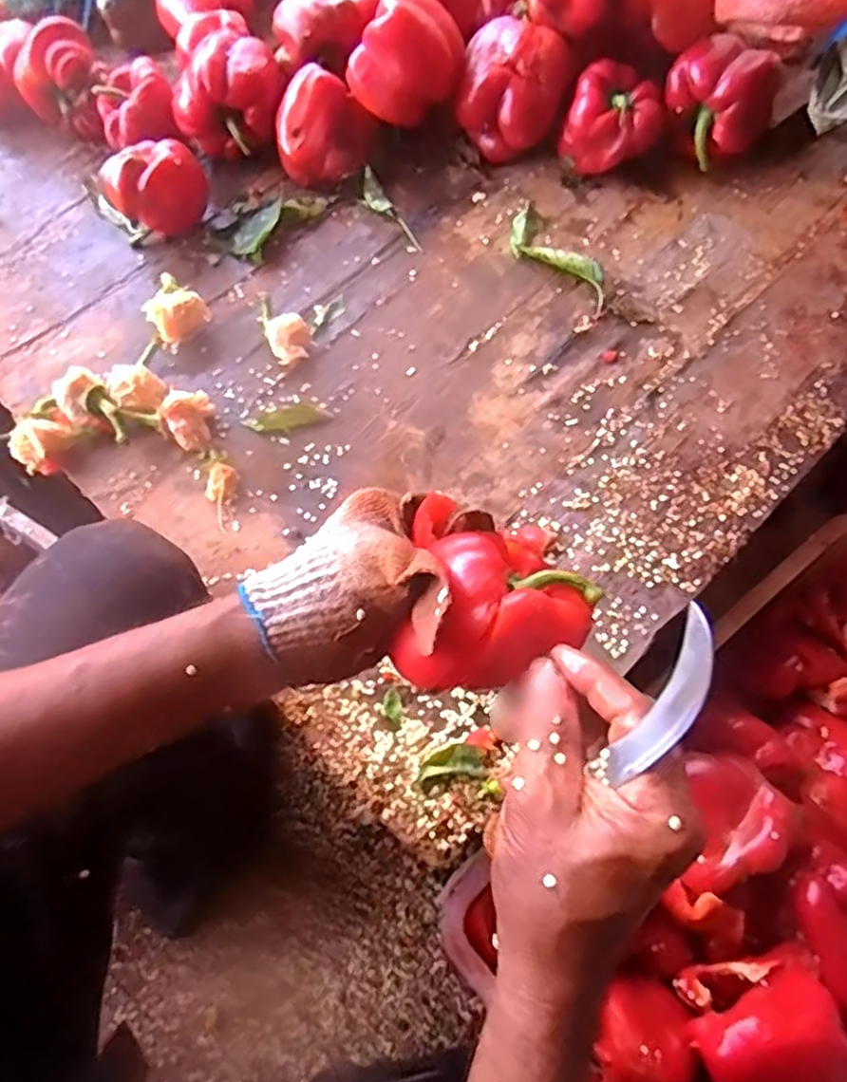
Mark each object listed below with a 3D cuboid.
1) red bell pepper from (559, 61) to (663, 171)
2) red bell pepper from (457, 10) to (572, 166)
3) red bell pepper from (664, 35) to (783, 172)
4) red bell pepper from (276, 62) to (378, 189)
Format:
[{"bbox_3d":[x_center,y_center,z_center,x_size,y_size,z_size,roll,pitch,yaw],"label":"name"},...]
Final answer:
[{"bbox_3d":[0.181,-0.393,0.687,0.079,0.080,0.077,-1,67,2],"label":"red bell pepper"},{"bbox_3d":[0.086,-0.422,0.690,0.090,0.097,0.087,-1,67,2],"label":"red bell pepper"},{"bbox_3d":[0.277,-0.411,0.685,0.091,0.088,0.082,36,73,16],"label":"red bell pepper"},{"bbox_3d":[-0.095,-0.395,0.694,0.079,0.078,0.073,-1,67,2],"label":"red bell pepper"}]

